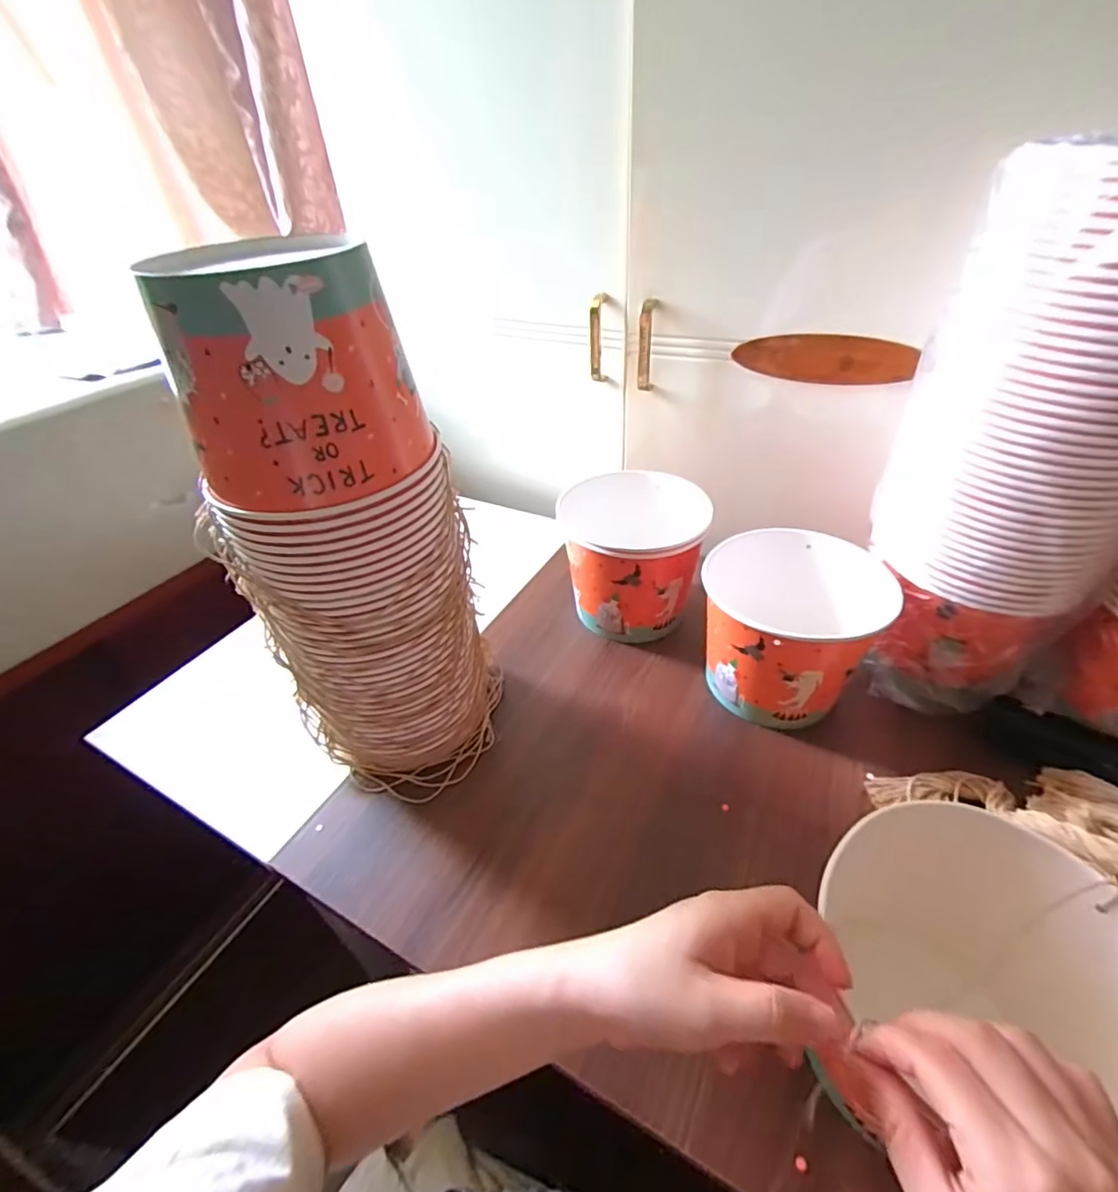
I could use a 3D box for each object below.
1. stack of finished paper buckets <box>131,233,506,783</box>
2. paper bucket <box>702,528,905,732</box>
[{"bbox_3d":[-0.154,-0.027,0.430,0.147,0.404,0.146,14,43,21],"label":"stack of finished paper buckets"},{"bbox_3d":[0.224,0.032,0.544,0.155,0.134,0.166,-2,39,2],"label":"paper bucket"}]

